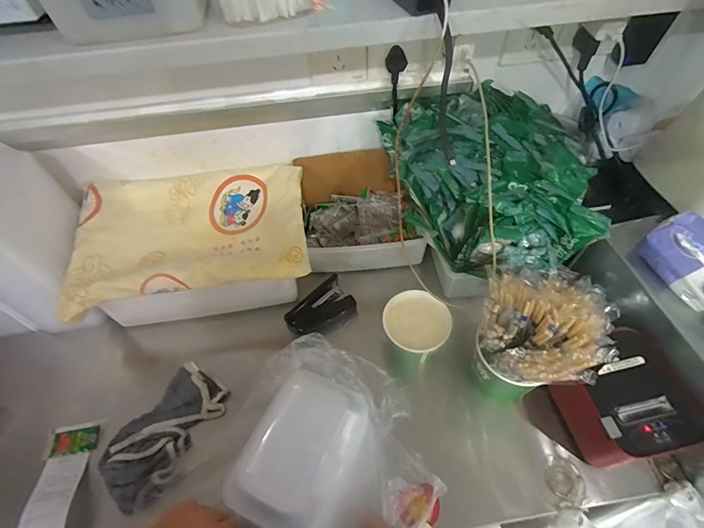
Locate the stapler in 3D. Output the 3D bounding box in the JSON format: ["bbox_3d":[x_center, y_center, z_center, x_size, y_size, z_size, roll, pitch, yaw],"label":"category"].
[{"bbox_3d":[-0.055,0.083,0.680,0.119,0.029,0.072,-36,61,-21],"label":"stapler"}]

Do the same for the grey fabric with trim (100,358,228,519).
[{"bbox_3d":[-0.281,0.251,0.564,0.106,0.040,0.197,26,60,19],"label":"grey fabric with trim"}]

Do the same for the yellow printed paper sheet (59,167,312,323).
[{"bbox_3d":[-0.267,-0.059,0.642,0.367,0.043,0.244,-9,55,-4],"label":"yellow printed paper sheet"}]

